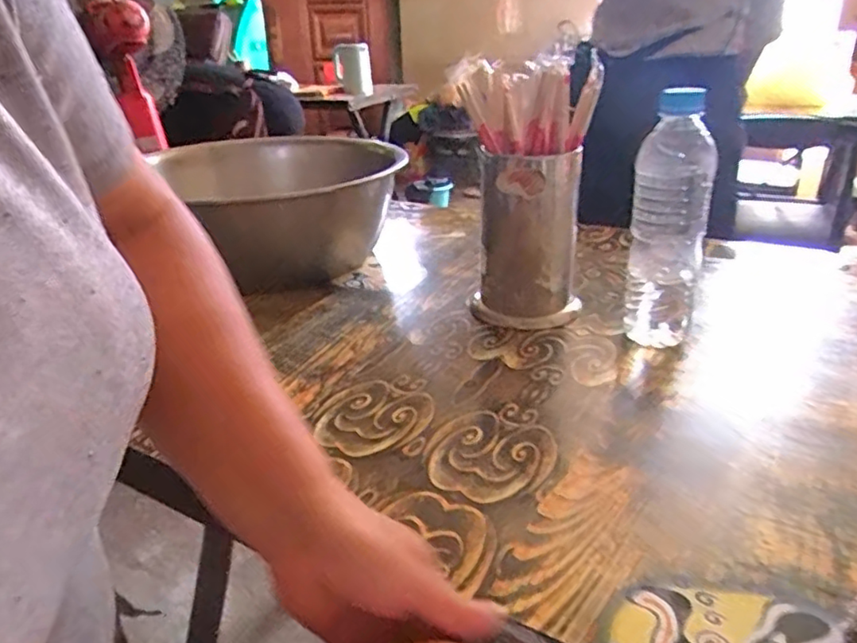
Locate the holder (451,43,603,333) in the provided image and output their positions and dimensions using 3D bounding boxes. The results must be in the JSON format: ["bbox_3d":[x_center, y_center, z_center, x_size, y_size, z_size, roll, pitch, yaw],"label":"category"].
[{"bbox_3d":[0.093,-0.131,0.623,0.120,0.250,0.111,-2,25,-1],"label":"holder"}]

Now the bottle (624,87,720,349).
[{"bbox_3d":[0.216,-0.086,0.550,0.062,0.225,0.054,9,27,22],"label":"bottle"}]

